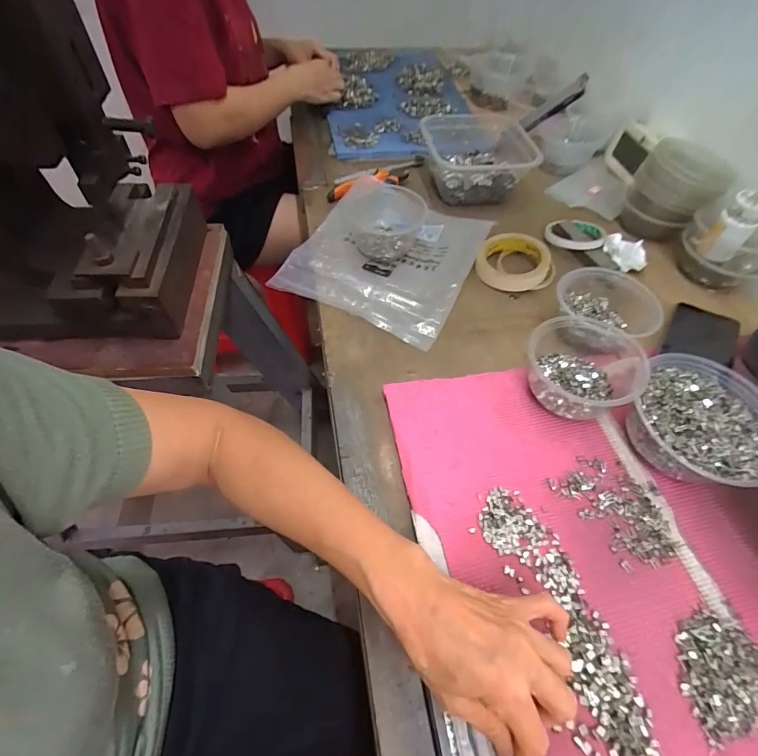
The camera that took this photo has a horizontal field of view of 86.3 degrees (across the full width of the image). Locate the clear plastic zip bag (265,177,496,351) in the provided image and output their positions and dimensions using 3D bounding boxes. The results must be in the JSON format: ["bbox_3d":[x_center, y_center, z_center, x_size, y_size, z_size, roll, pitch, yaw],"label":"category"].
[{"bbox_3d":[0.012,-0.185,0.579,0.239,0.037,0.261,23,57,14],"label":"clear plastic zip bag"}]

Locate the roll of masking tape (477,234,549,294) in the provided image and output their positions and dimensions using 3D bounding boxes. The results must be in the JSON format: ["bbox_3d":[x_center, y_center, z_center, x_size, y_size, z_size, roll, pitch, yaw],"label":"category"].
[{"bbox_3d":[0.191,-0.167,0.579,0.095,0.033,0.097,1,55,-1],"label":"roll of masking tape"}]

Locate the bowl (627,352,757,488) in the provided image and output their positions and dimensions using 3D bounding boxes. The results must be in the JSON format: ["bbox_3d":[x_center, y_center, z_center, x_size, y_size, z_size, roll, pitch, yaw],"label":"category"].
[{"bbox_3d":[0.318,0.045,0.405,0.120,0.057,0.137,33,60,20],"label":"bowl"}]

